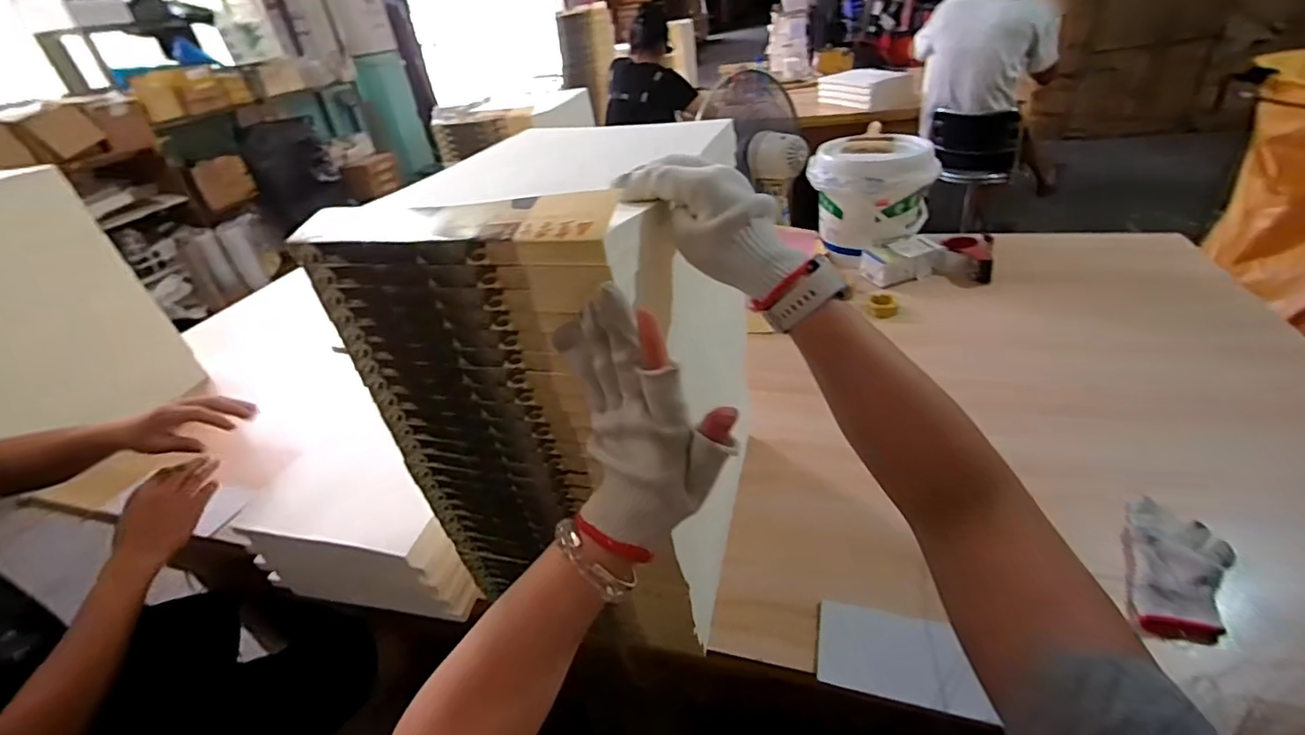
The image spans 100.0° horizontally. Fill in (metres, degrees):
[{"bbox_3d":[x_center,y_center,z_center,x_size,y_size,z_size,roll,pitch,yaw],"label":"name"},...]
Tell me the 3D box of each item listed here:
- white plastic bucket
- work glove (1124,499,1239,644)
[{"bbox_3d":[0.521,-0.410,1.317,0.260,0.230,0.205,-12,35,-6],"label":"white plastic bucket"},{"bbox_3d":[0.597,0.229,0.628,0.091,0.050,0.181,21,44,34],"label":"work glove"}]

